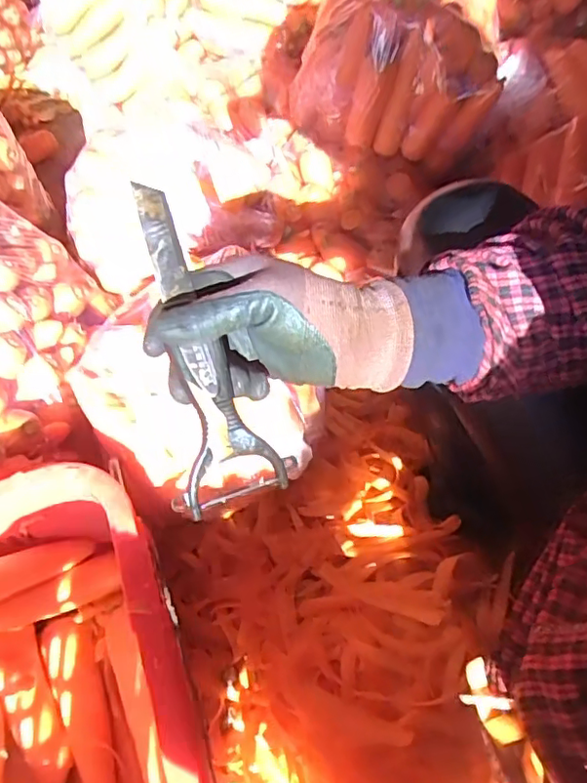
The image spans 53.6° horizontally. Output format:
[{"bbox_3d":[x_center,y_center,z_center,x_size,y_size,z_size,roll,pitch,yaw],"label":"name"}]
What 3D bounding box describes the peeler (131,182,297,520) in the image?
[{"bbox_3d":[-0.059,-0.034,0.350,0.061,0.033,0.201,-17,77,-9],"label":"peeler"}]

